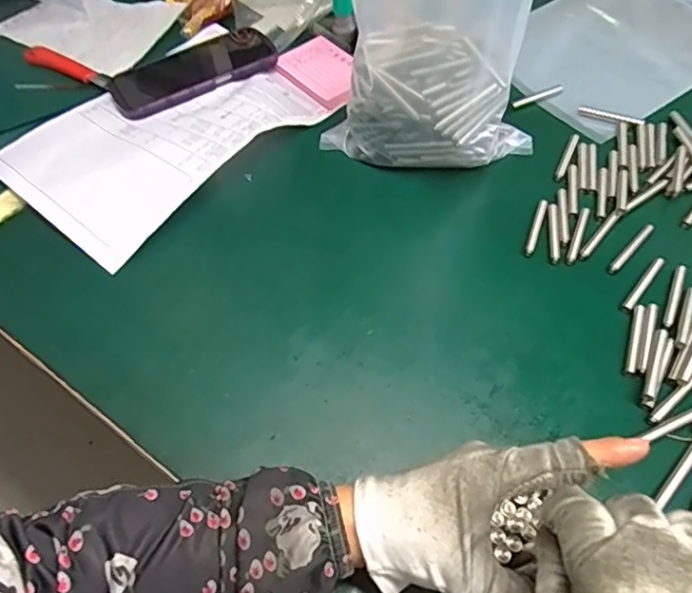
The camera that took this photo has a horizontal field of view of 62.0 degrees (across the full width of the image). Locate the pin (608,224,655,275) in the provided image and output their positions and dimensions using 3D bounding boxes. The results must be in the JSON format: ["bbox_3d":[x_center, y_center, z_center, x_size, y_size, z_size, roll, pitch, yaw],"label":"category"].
[{"bbox_3d":[0.221,-0.038,0.443,0.008,0.004,0.060,38,64,26],"label":"pin"}]

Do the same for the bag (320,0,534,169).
[{"bbox_3d":[0.066,-0.197,0.441,0.172,0.210,0.080,10,55,11],"label":"bag"}]

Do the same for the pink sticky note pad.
[{"bbox_3d":[-0.020,-0.233,0.595,0.071,0.007,0.107,-34,59,-19],"label":"pink sticky note pad"}]

